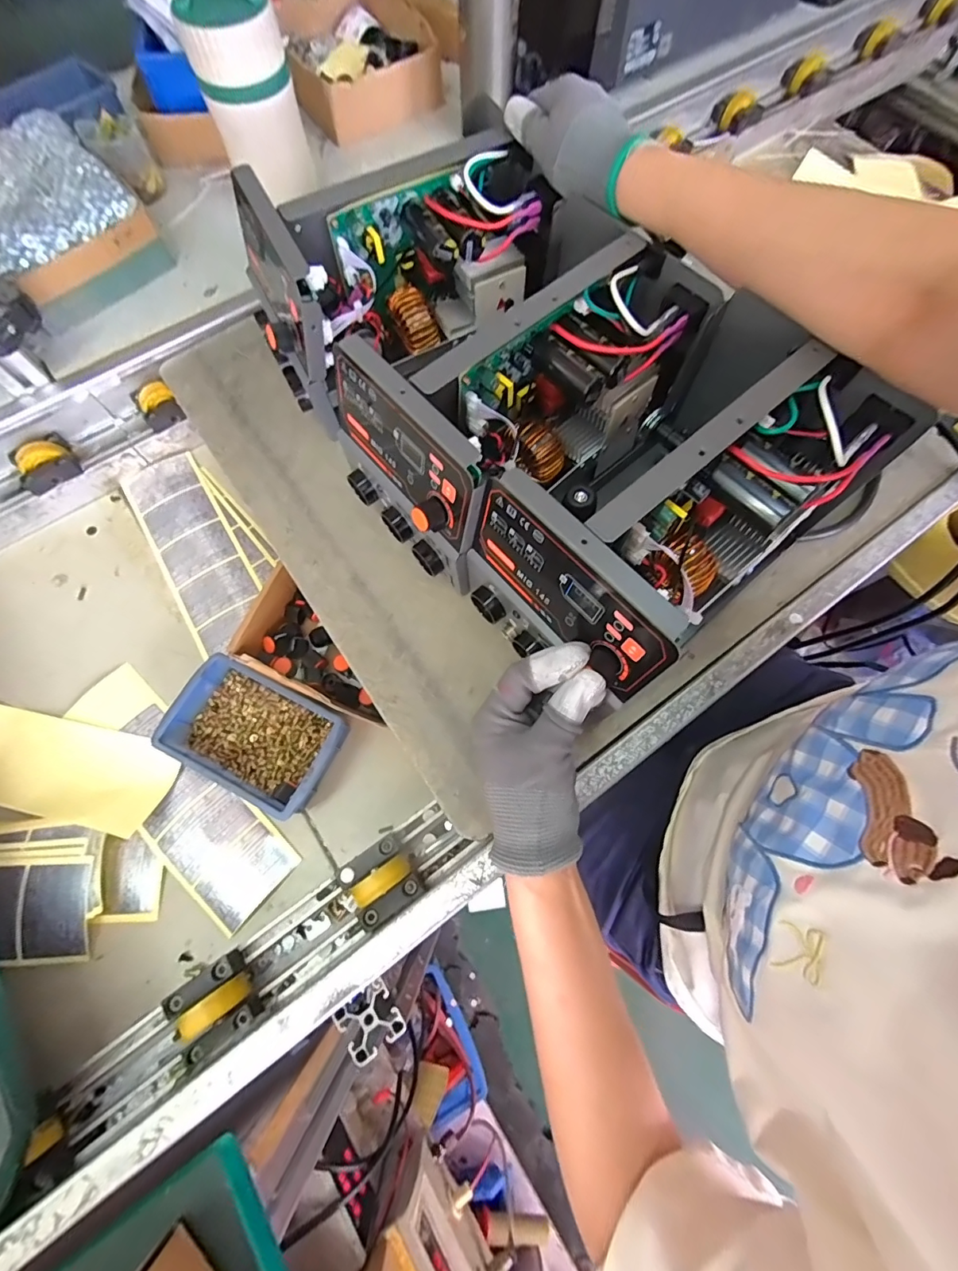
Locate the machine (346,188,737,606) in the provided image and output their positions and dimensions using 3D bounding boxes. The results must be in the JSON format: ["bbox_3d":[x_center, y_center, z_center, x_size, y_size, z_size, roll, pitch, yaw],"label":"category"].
[{"bbox_3d":[0.023,-0.189,0.377,0.264,0.133,0.170,-43,77,-12],"label":"machine"}]

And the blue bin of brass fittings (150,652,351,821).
[{"bbox_3d":[-0.195,0.090,0.418,0.144,0.051,0.091,25,74,8],"label":"blue bin of brass fittings"}]

